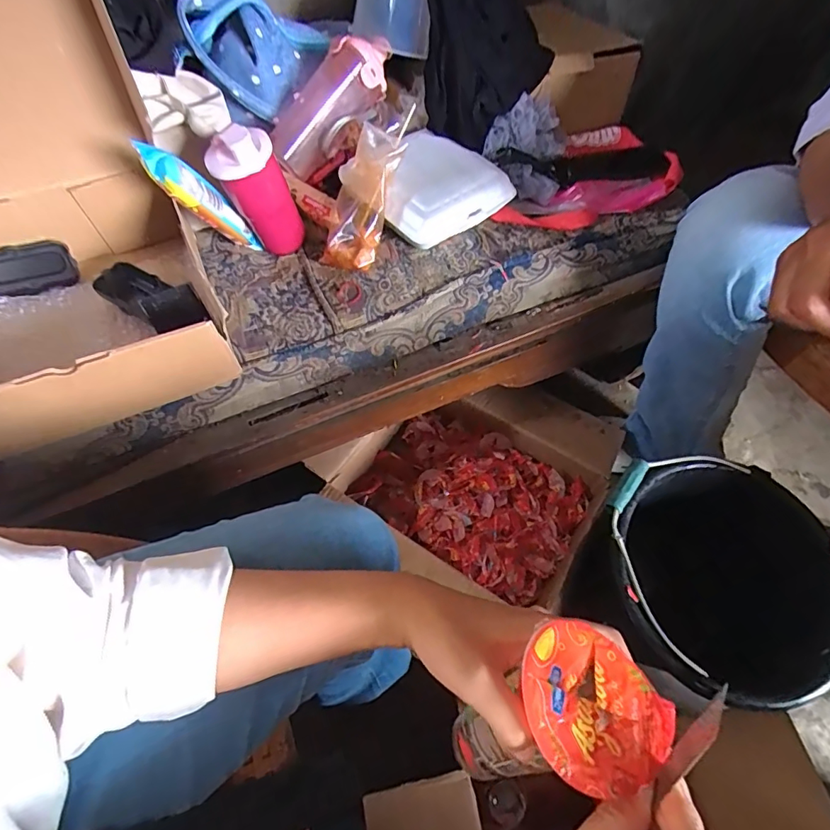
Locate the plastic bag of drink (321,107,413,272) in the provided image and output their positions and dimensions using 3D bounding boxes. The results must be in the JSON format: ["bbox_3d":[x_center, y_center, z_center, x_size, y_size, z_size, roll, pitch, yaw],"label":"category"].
[{"bbox_3d":[-0.064,-0.275,0.584,0.079,0.055,0.185,16,91,9],"label":"plastic bag of drink"}]

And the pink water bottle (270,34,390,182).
[{"bbox_3d":[-0.120,-0.429,0.647,0.204,0.068,0.079,-47,68,6],"label":"pink water bottle"}]

